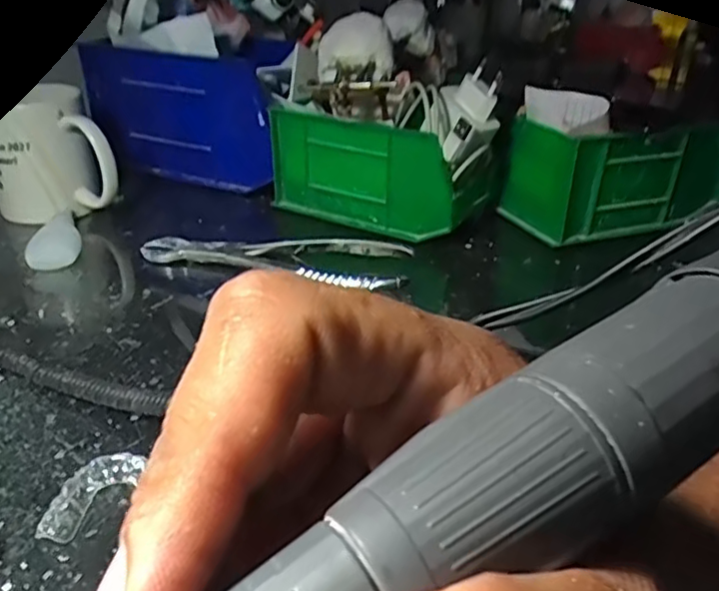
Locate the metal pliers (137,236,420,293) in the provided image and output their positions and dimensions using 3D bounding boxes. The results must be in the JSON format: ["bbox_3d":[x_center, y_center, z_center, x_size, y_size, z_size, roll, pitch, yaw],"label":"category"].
[{"bbox_3d":[-0.062,-0.030,0.449,0.194,0.022,0.039,8,30,12],"label":"metal pliers"}]

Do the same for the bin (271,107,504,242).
[{"bbox_3d":[0.019,-0.107,0.523,0.175,0.085,0.086,16,32,24],"label":"bin"}]

